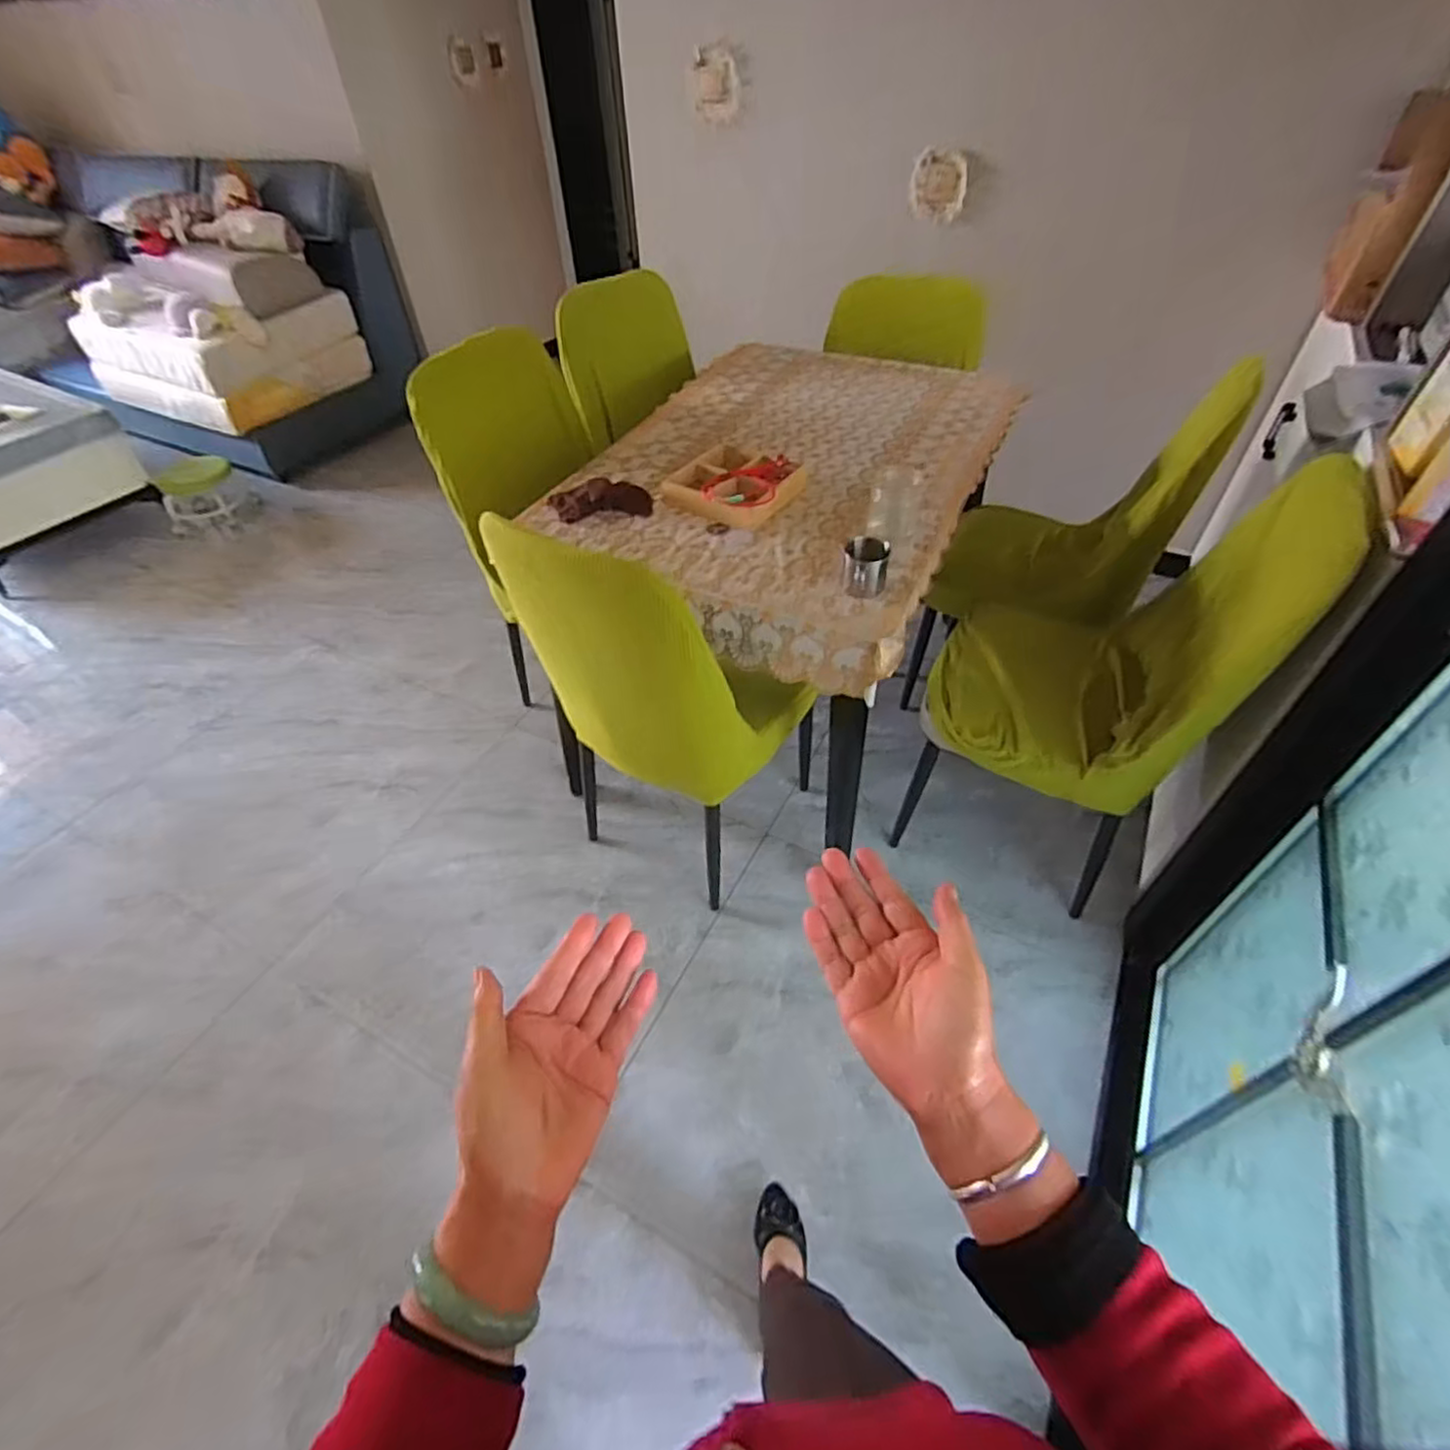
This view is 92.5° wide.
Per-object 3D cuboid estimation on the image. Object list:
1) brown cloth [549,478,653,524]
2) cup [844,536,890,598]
[{"bbox_3d":[-0.241,-0.435,1.340,0.198,0.040,0.083,-6,46,-4],"label":"brown cloth"},{"bbox_3d":[0.228,-0.253,1.124,0.076,0.078,0.084,10,48,11],"label":"cup"}]

